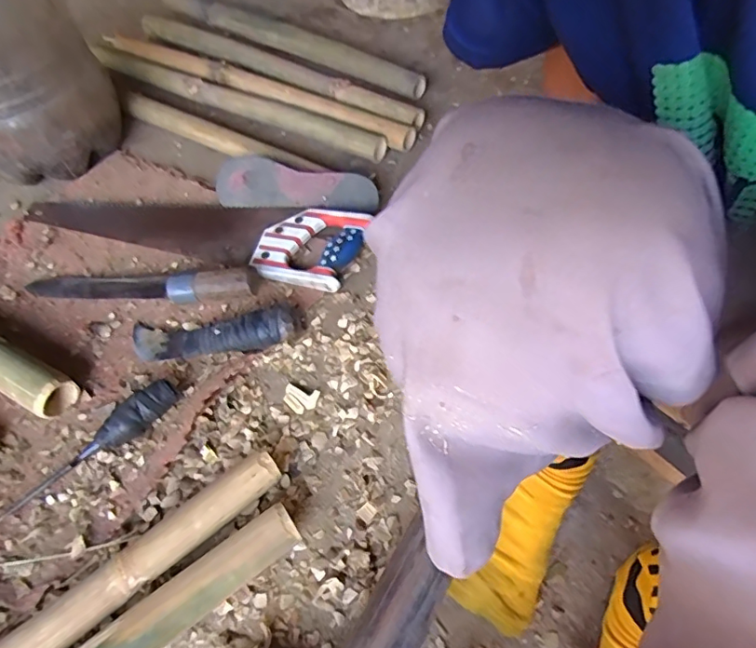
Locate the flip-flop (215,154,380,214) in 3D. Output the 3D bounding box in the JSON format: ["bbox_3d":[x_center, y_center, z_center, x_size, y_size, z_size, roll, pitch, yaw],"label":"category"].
[{"bbox_3d":[-0.119,-0.198,0.771,0.235,0.026,0.076,8,81,8],"label":"flip-flop"}]

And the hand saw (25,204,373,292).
[{"bbox_3d":[-0.270,-0.145,0.759,0.512,0.037,0.117,12,55,13],"label":"hand saw"}]

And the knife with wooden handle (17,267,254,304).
[{"bbox_3d":[-0.310,-0.056,0.685,0.322,0.047,0.042,3,54,6],"label":"knife with wooden handle"}]

